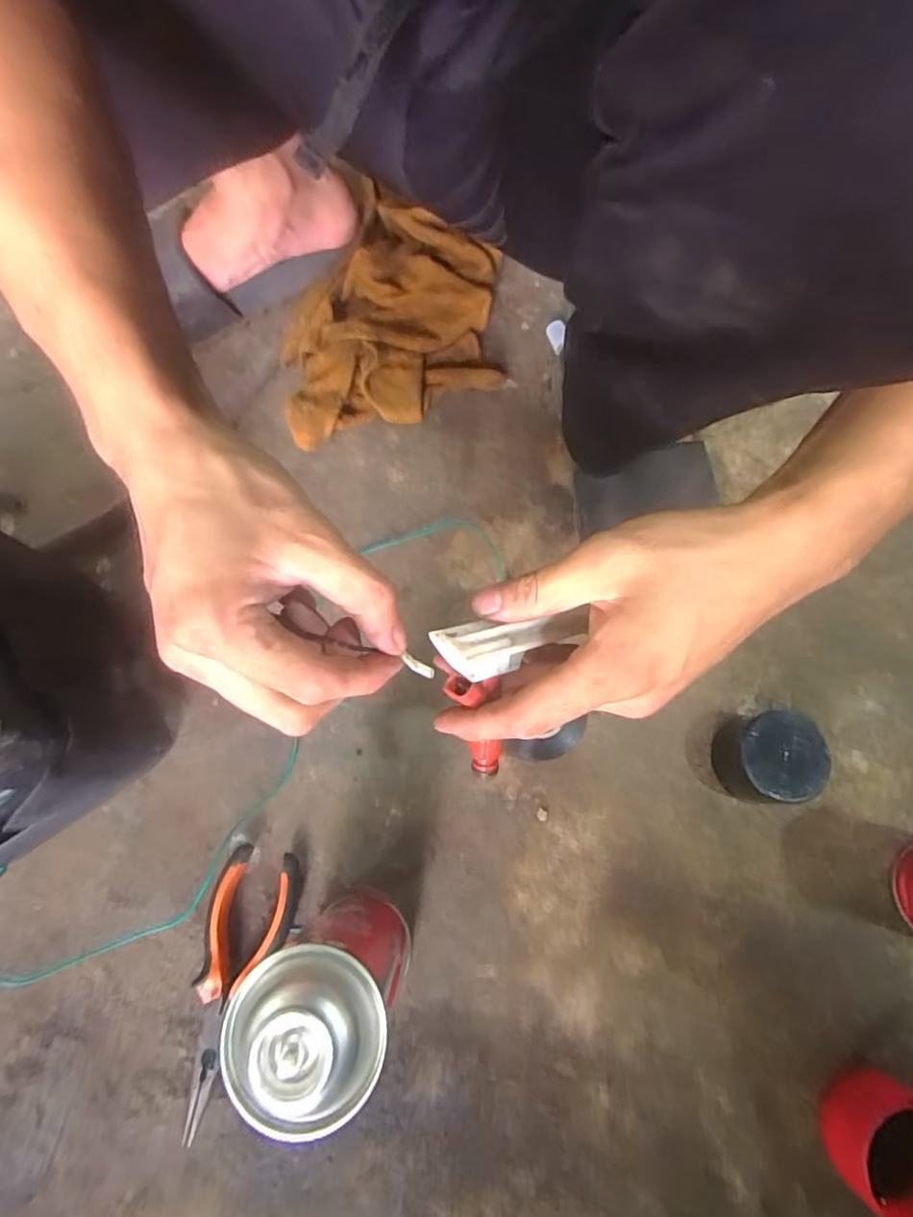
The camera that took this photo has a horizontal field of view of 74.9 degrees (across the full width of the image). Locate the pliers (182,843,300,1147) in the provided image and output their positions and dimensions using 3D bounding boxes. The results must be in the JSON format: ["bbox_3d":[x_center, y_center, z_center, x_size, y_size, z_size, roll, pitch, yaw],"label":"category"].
[{"bbox_3d":[-0.148,0.236,0.380,0.054,0.022,0.158,18,73,6],"label":"pliers"}]

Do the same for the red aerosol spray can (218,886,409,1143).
[{"bbox_3d":[-0.062,0.190,0.312,0.069,0.179,0.075,23,74,7],"label":"red aerosol spray can"}]

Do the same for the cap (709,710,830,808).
[{"bbox_3d":[0.213,0.102,0.409,0.057,0.051,0.061,0,73,0],"label":"cap"}]

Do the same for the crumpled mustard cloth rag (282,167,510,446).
[{"bbox_3d":[-0.053,-0.253,0.515,0.181,0.058,0.231,-1,73,0],"label":"crumpled mustard cloth rag"}]

